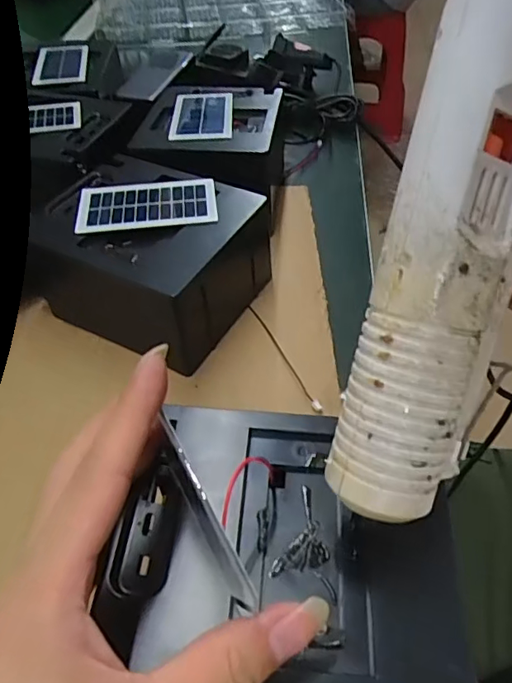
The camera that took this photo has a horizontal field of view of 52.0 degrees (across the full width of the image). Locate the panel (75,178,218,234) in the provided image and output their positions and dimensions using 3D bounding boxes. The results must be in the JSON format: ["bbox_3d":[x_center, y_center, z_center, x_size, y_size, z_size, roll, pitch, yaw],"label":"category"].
[{"bbox_3d":[-0.075,-0.095,0.365,0.094,0.005,0.052,-6,48,-5],"label":"panel"}]

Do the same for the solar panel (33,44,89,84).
[{"bbox_3d":[-0.205,-0.289,0.549,0.053,0.006,0.107,-8,48,-6],"label":"solar panel"}]

